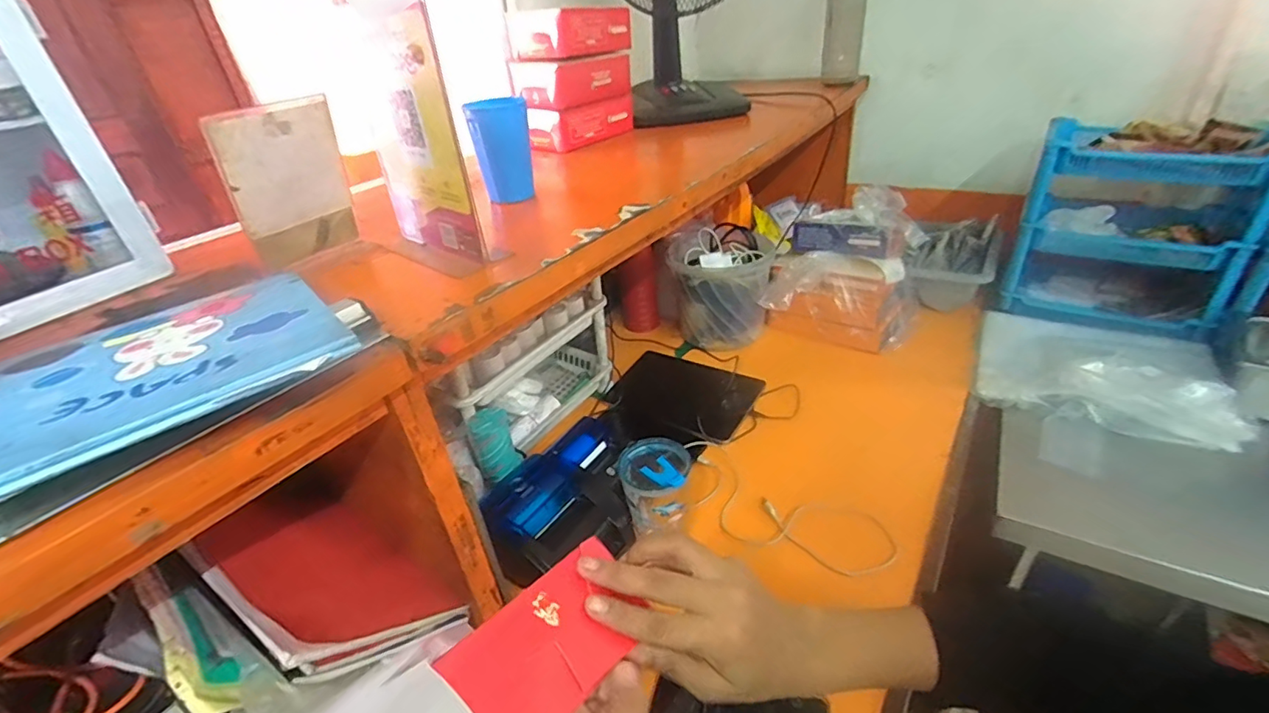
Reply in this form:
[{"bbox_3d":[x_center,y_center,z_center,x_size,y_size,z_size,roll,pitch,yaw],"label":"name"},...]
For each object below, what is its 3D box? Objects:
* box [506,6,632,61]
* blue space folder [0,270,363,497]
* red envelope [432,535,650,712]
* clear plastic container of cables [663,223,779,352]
[{"bbox_3d":[-0.100,-0.503,0.836,0.116,0.059,0.175,16,39,31],"label":"box"},{"bbox_3d":[-0.293,-0.001,0.331,0.190,0.012,0.194,-28,38,-30],"label":"blue space folder"},{"bbox_3d":[-0.037,0.138,0.265,0.056,0.007,0.105,45,33,16],"label":"red envelope"},{"bbox_3d":[0.166,-0.140,1.081,0.207,0.179,0.196,-8,33,-2],"label":"clear plastic container of cables"}]

